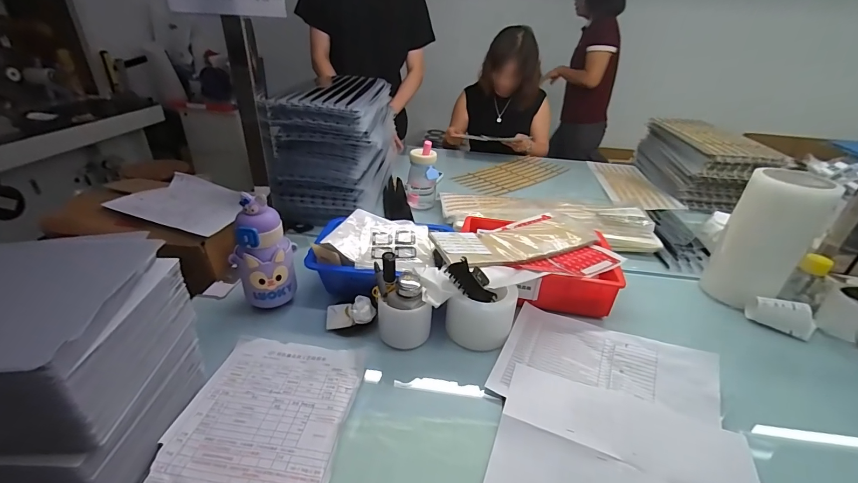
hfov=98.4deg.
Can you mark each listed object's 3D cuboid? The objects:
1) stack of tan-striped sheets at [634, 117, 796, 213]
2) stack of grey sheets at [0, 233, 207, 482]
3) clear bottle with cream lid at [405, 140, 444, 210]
[{"bbox_3d":[0.912,-0.278,1.234,0.247,0.173,0.511,8,30,8],"label":"stack of tan-striped sheets"},{"bbox_3d":[-0.385,0.137,0.383,0.176,0.227,0.210,0,30,-5],"label":"stack of grey sheets"},{"bbox_3d":[-0.014,-0.177,1.025,0.084,0.187,0.070,-2,30,-8],"label":"clear bottle with cream lid"}]

